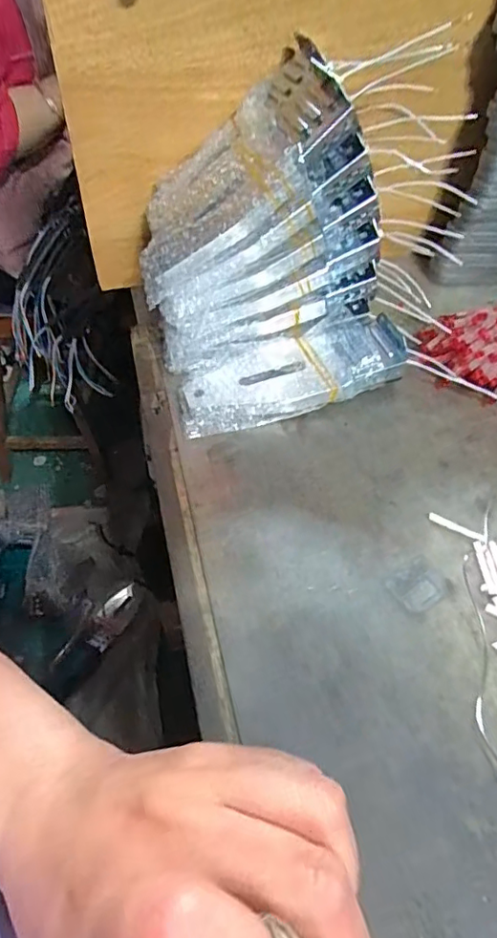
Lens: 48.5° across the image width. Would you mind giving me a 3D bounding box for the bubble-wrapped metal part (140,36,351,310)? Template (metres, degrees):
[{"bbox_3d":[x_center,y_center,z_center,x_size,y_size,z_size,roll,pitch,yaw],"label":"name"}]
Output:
[{"bbox_3d":[-0.018,-0.221,0.416,0.186,0.023,0.125,-36,51,22],"label":"bubble-wrapped metal part"}]

